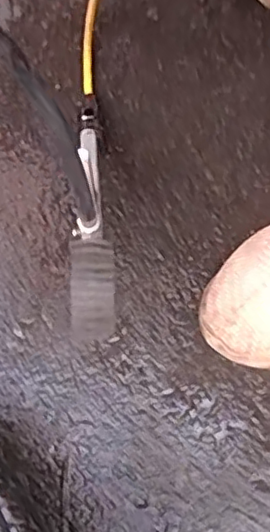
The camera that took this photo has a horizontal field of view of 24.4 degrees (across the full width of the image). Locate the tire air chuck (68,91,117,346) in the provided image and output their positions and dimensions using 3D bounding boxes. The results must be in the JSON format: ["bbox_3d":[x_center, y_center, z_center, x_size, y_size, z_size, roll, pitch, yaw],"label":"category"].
[{"bbox_3d":[-0.038,-0.064,0.526,0.031,0.045,0.277,-2,47,-2],"label":"tire air chuck"}]

